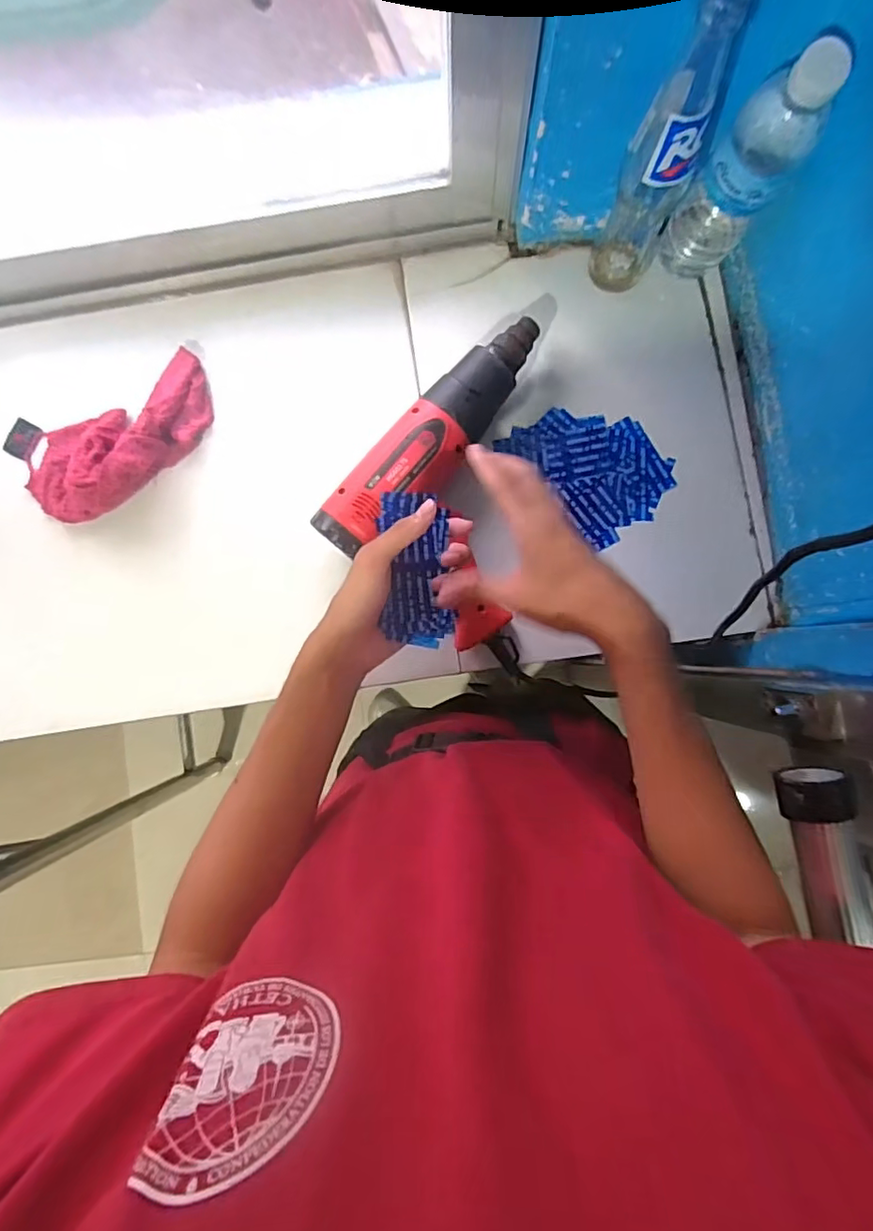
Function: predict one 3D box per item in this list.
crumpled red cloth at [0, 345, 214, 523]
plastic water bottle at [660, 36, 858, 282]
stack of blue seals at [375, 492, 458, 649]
[{"bbox_3d":[-0.321,-0.173,0.552,0.211,0.050,0.129,-23,86,1],"label":"crumpled red cloth"},{"bbox_3d":[0.240,-0.347,0.453,0.061,0.222,0.056,0,87,2],"label":"plastic water bottle"},{"bbox_3d":[-0.016,-0.036,0.449,0.059,0.018,0.121,-5,92,-29],"label":"stack of blue seals"}]

